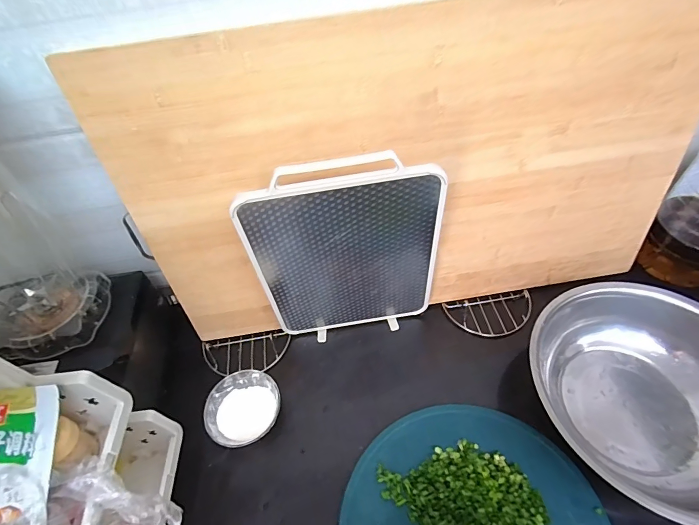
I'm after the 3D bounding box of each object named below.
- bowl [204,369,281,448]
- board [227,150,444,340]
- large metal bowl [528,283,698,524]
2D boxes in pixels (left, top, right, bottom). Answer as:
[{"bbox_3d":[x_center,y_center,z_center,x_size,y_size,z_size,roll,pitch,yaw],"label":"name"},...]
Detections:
[{"bbox_3d":[-0.176,0.248,0.617,0.119,0.049,0.115,-3,50,4],"label":"bowl"},{"bbox_3d":[0.000,0.004,0.586,0.283,0.389,0.018,-10,50,-2],"label":"board"},{"bbox_3d":[0.446,0.200,0.552,0.331,0.096,0.325,-3,50,4],"label":"large metal bowl"}]

